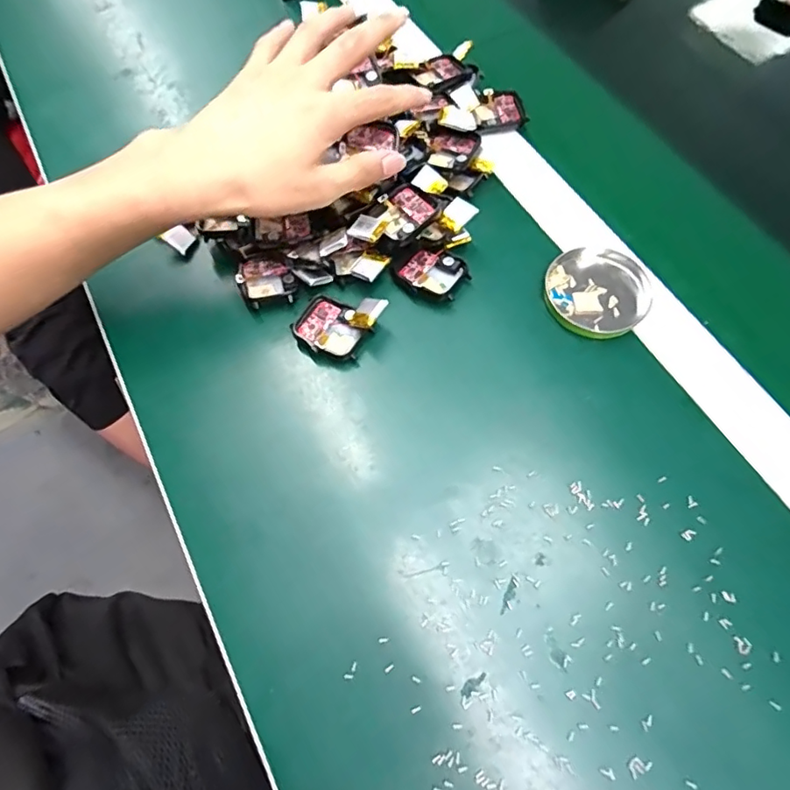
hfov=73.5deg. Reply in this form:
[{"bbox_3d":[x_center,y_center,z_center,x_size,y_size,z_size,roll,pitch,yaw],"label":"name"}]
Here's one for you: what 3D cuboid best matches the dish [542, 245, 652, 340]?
[{"bbox_3d":[0.132,-0.067,0.346,0.062,0.010,0.064,-1,66,2],"label":"dish"}]

